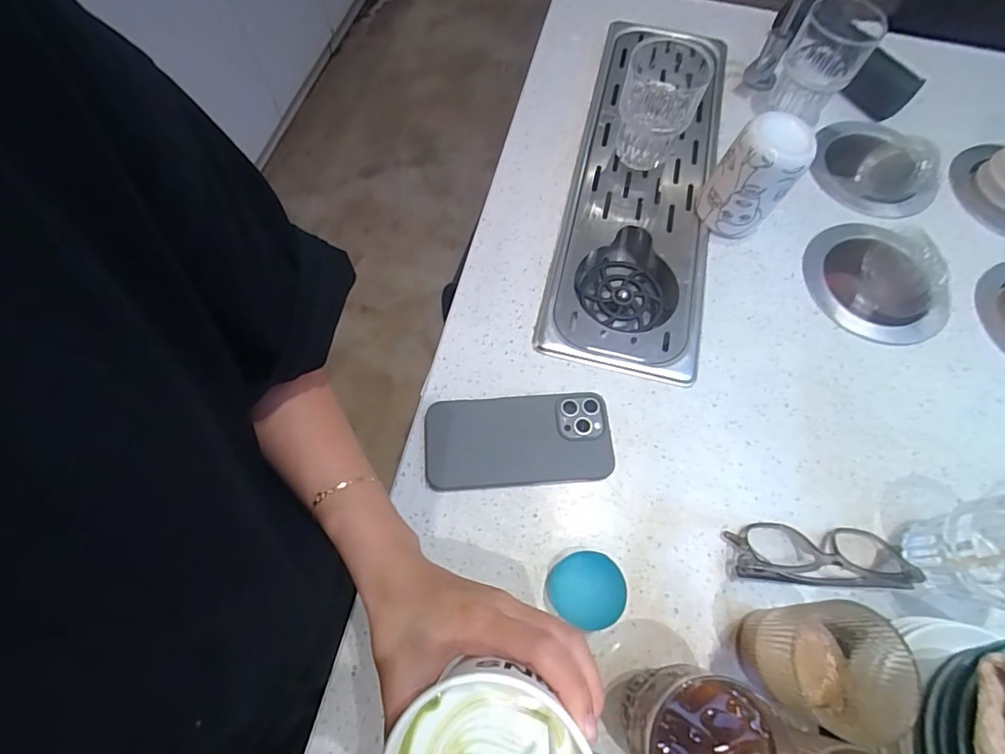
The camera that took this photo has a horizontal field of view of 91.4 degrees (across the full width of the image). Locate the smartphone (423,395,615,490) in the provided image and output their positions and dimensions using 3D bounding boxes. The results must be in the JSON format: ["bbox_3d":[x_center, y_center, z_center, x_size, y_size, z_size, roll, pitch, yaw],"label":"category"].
[{"bbox_3d":[0.014,0.057,0.445,0.165,0.016,0.081,-4,66,-3],"label":"smartphone"}]

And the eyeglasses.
[{"bbox_3d":[0.264,0.148,0.406,0.141,0.025,0.046,4,66,1],"label":"eyeglasses"}]

